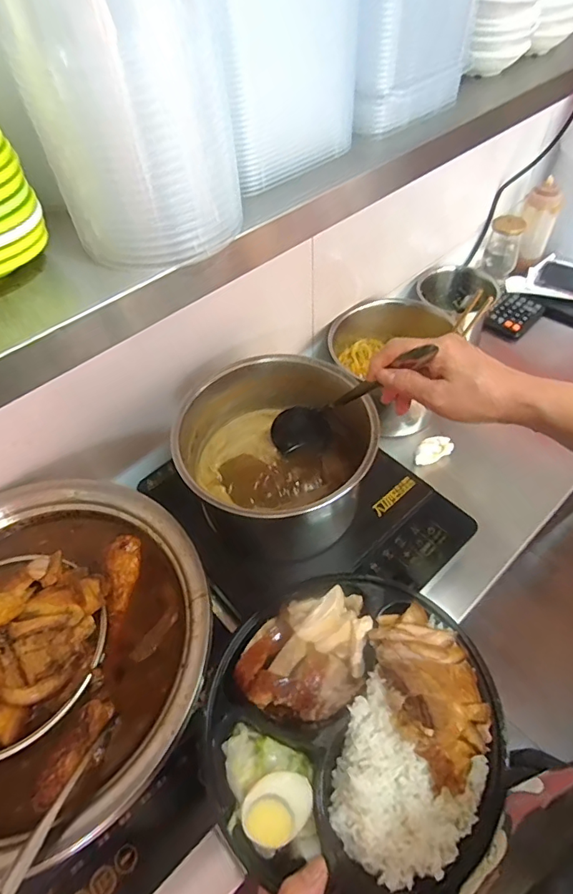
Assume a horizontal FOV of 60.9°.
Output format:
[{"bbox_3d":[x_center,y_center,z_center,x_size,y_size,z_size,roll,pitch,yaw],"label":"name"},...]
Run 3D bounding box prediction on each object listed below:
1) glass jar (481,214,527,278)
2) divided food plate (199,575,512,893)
[{"bbox_3d":[0.428,-0.395,0.959,0.065,0.103,0.069,18,59,15],"label":"glass jar"},{"bbox_3d":[0.043,0.192,0.343,0.197,0.050,0.200,-2,56,2],"label":"divided food plate"}]

